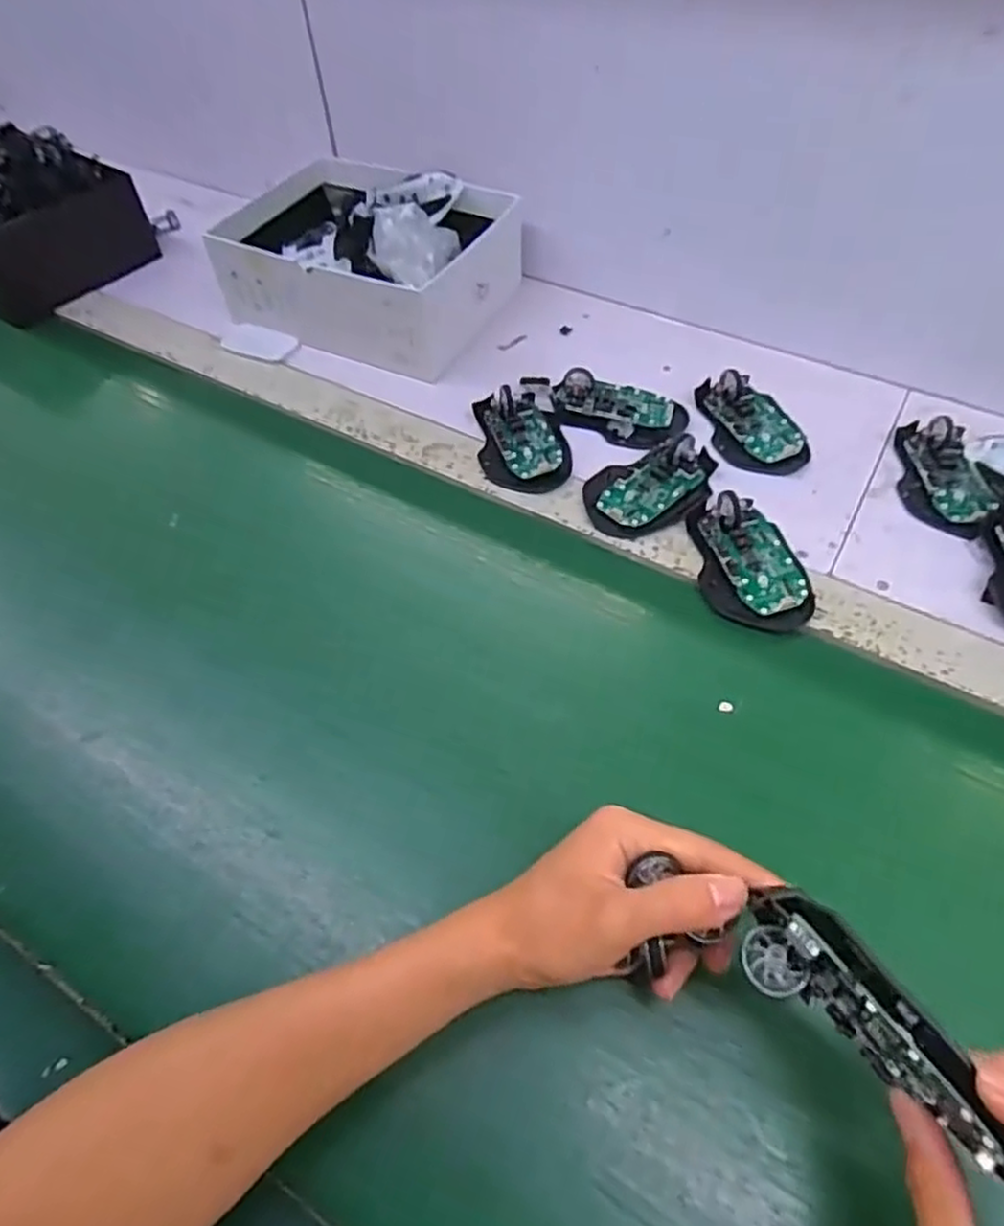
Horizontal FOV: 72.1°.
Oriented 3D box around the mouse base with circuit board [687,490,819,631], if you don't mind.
[{"bbox_3d":[0.174,-0.039,0.486,0.067,0.029,0.106,-6,54,-2],"label":"mouse base with circuit board"}]

